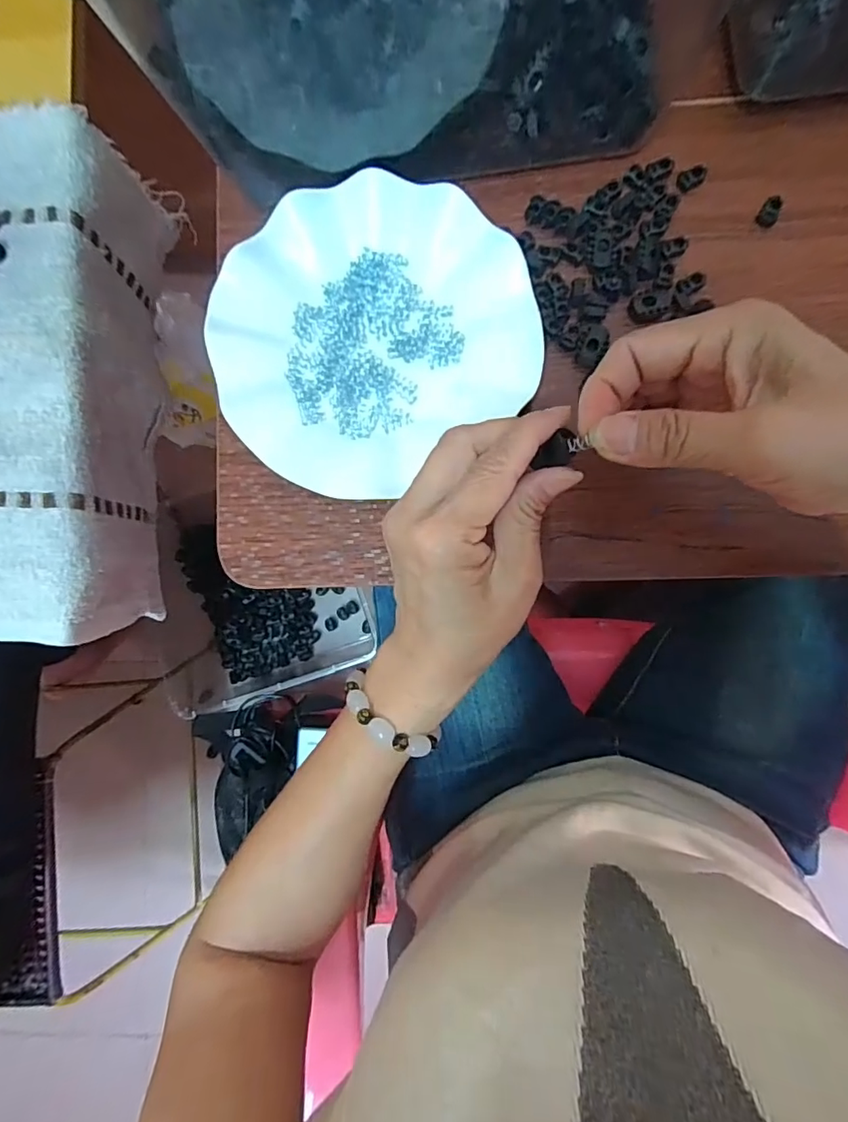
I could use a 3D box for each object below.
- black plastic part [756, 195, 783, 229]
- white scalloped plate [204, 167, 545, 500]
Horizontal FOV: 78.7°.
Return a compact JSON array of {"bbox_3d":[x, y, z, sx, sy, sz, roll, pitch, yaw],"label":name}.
[{"bbox_3d":[0.206,-0.207,0.306,0.011,0.007,0.017,28,91,6],"label":"black plastic part"},{"bbox_3d":[-0.033,-0.134,0.304,0.177,0.026,0.168,0,88,3],"label":"white scalloped plate"}]

